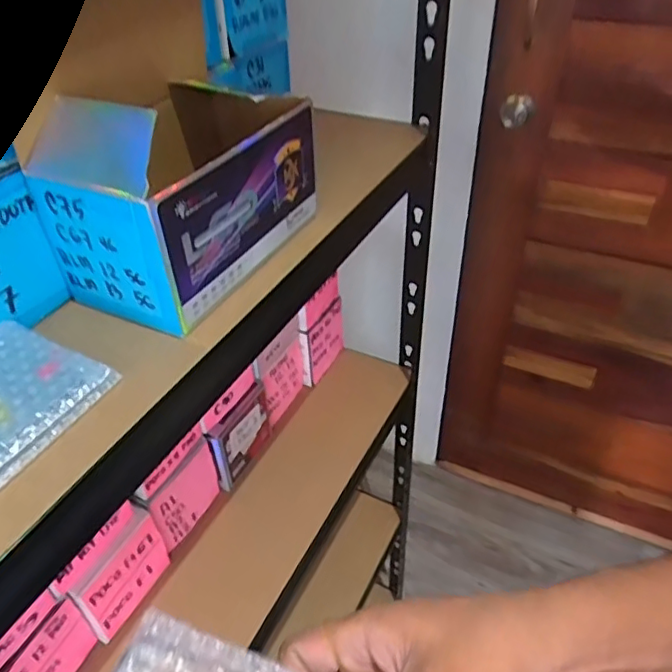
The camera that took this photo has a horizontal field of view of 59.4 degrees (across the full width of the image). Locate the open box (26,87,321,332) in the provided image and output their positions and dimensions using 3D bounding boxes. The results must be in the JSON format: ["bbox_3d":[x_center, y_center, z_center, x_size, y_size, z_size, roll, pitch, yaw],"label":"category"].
[{"bbox_3d":[-0.097,-0.090,0.397,0.096,0.086,0.165,21,45,25],"label":"open box"}]

